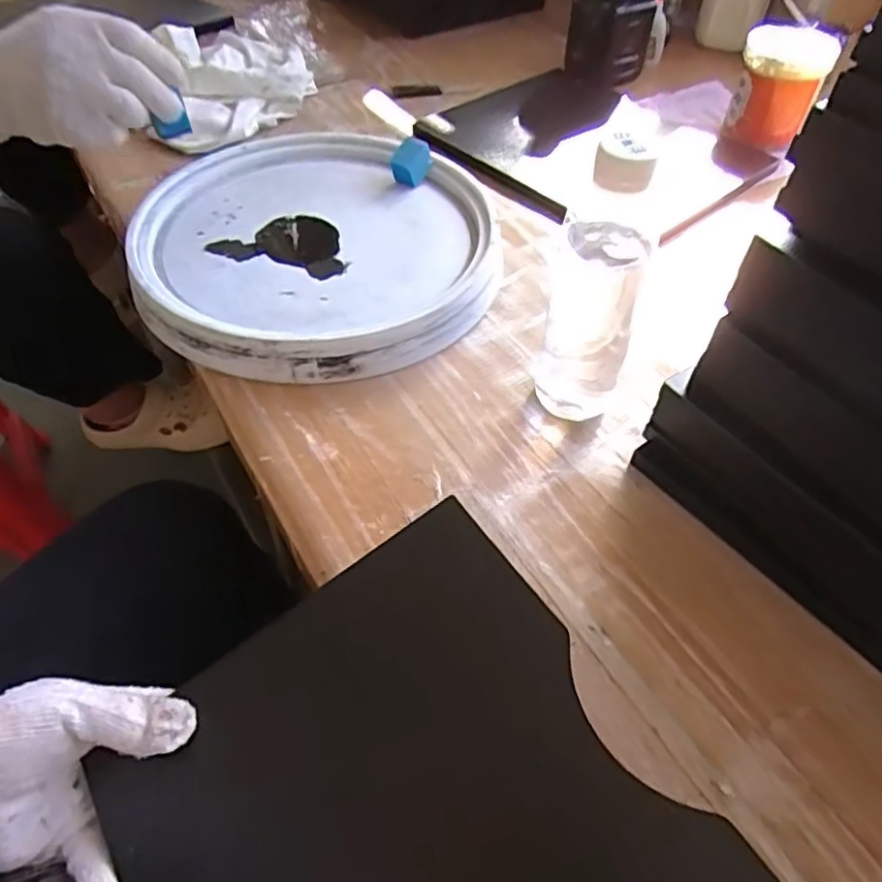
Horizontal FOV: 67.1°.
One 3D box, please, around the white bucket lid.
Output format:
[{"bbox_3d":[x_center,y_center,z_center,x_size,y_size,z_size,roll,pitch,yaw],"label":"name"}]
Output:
[{"bbox_3d":[-0.095,-0.161,0.542,0.273,0.038,0.285,1,50,-1],"label":"white bucket lid"}]

